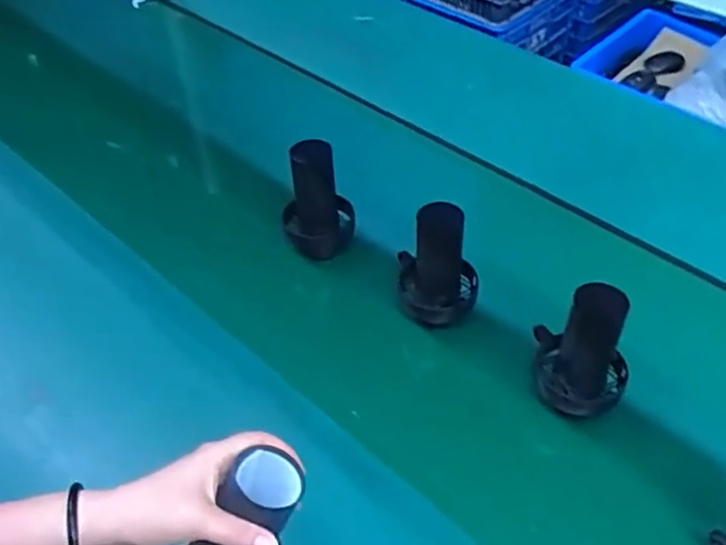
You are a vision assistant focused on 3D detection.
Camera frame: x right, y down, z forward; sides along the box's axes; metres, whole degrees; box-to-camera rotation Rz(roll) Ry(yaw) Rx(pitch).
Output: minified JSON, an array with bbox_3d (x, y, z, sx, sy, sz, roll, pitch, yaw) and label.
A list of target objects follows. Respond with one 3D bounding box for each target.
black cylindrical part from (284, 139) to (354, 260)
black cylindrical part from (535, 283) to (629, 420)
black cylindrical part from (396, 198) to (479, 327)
[{"bbox_3d":[-0.061,-0.102,0.879,0.096,0.156,0.083,-5,48,-4],"label":"black cylindrical part"},{"bbox_3d":[0.241,0.083,0.714,0.110,0.145,0.089,21,51,19],"label":"black cylindrical part"},{"bbox_3d":[0.092,-0.006,0.794,0.095,0.145,0.088,0,48,1],"label":"black cylindrical part"}]

